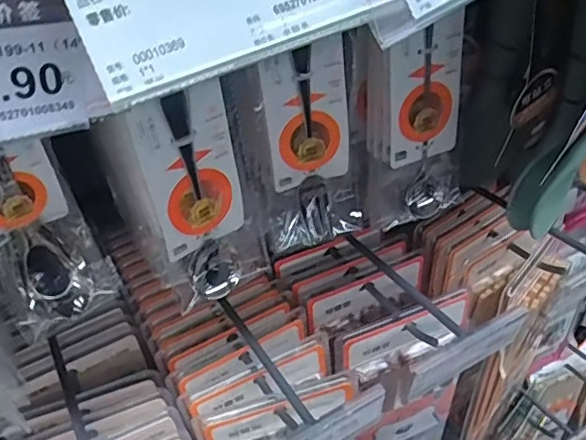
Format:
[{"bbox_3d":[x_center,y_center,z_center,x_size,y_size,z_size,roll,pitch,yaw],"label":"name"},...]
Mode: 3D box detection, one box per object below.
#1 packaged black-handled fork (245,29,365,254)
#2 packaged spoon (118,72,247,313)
[{"bbox_3d":[0.012,-0.048,0.399,0.071,0.155,0.016,-19,42,-14],"label":"packaged black-handled fork"},{"bbox_3d":[-0.058,-0.012,0.346,0.057,0.147,0.016,-25,44,-21],"label":"packaged spoon"}]

